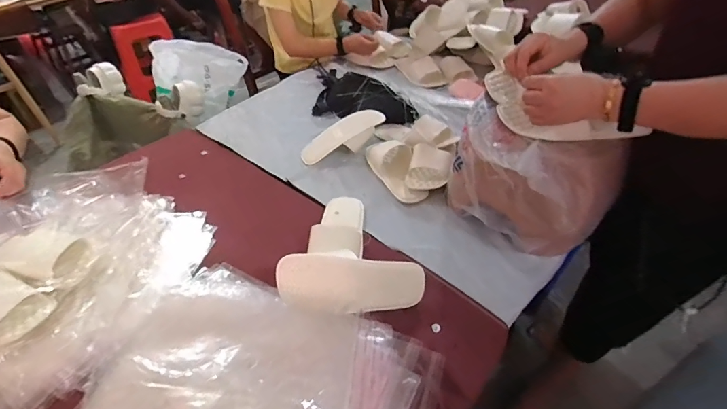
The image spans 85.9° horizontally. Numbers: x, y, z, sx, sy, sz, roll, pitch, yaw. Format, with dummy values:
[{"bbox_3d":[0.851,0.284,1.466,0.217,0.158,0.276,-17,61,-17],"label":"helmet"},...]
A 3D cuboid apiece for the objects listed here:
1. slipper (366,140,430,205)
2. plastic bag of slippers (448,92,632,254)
[{"bbox_3d":[0.079,-0.088,0.924,0.094,0.044,0.207,-15,45,-14],"label":"slipper"},{"bbox_3d":[0.297,-0.023,0.726,0.278,0.230,0.160,21,48,21],"label":"plastic bag of slippers"}]

